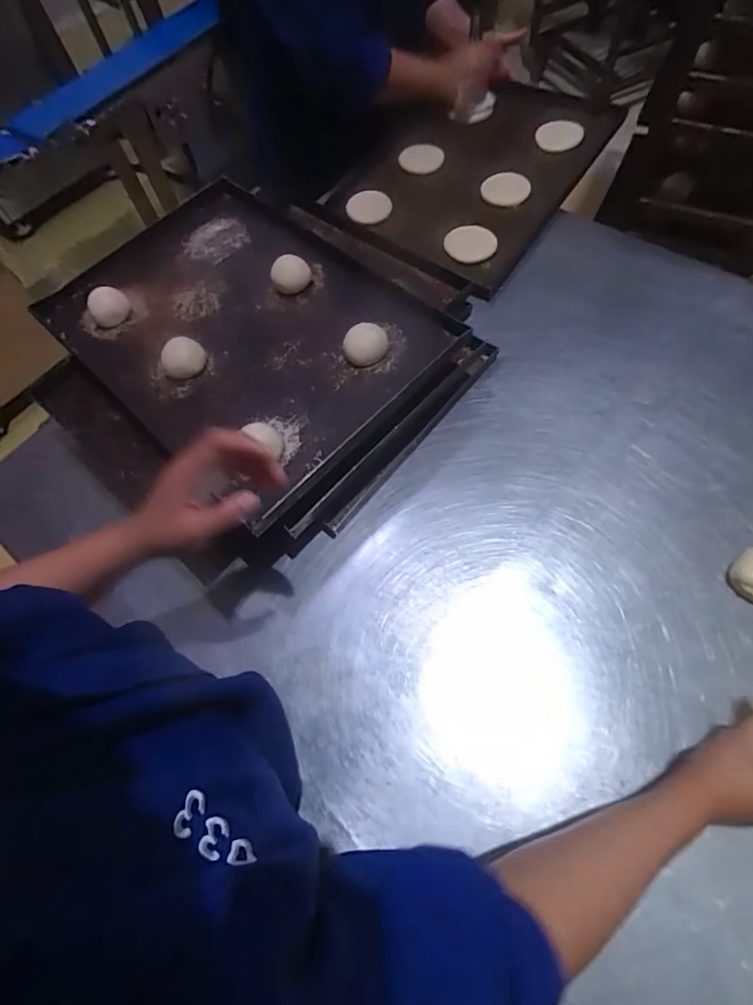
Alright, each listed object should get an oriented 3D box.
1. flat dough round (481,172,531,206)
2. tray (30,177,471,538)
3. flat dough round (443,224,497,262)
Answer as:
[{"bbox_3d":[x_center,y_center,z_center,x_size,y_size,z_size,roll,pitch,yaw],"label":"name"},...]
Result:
[{"bbox_3d":[0.244,-0.596,0.942,0.086,0.009,0.074,-10,71,8],"label":"flat dough round"},{"bbox_3d":[-0.200,-0.263,0.719,0.570,0.062,0.387,40,74,22],"label":"tray"},{"bbox_3d":[0.173,-0.472,0.897,0.084,0.009,0.088,-3,64,5],"label":"flat dough round"}]

